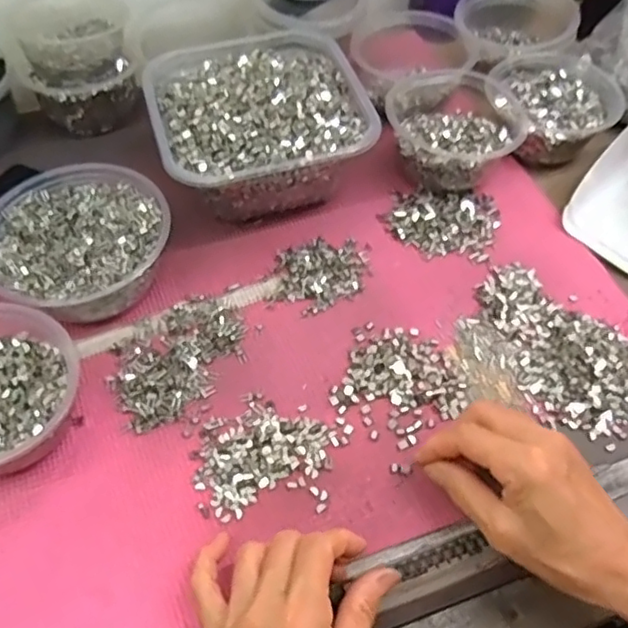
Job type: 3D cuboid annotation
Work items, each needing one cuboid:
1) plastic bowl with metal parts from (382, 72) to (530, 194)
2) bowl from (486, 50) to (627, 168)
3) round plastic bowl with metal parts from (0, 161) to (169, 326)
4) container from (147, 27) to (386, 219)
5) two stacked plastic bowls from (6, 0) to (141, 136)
[{"bbox_3d":[0.121,-0.163,0.555,0.117,0.058,0.116,0,57,0],"label":"plastic bowl with metal parts"},{"bbox_3d":[0.225,-0.199,0.584,0.114,0.053,0.108,0,57,0],"label":"bowl"},{"bbox_3d":[-0.179,-0.051,0.481,0.130,0.055,0.128,0,57,0],"label":"round plastic bowl with metal parts"},{"bbox_3d":[-0.050,-0.168,0.544,0.170,0.080,0.183,-14,58,-9],"label":"container"},{"bbox_3d":[-0.221,-0.240,0.594,0.099,0.076,0.110,-18,59,-12],"label":"two stacked plastic bowls"}]

